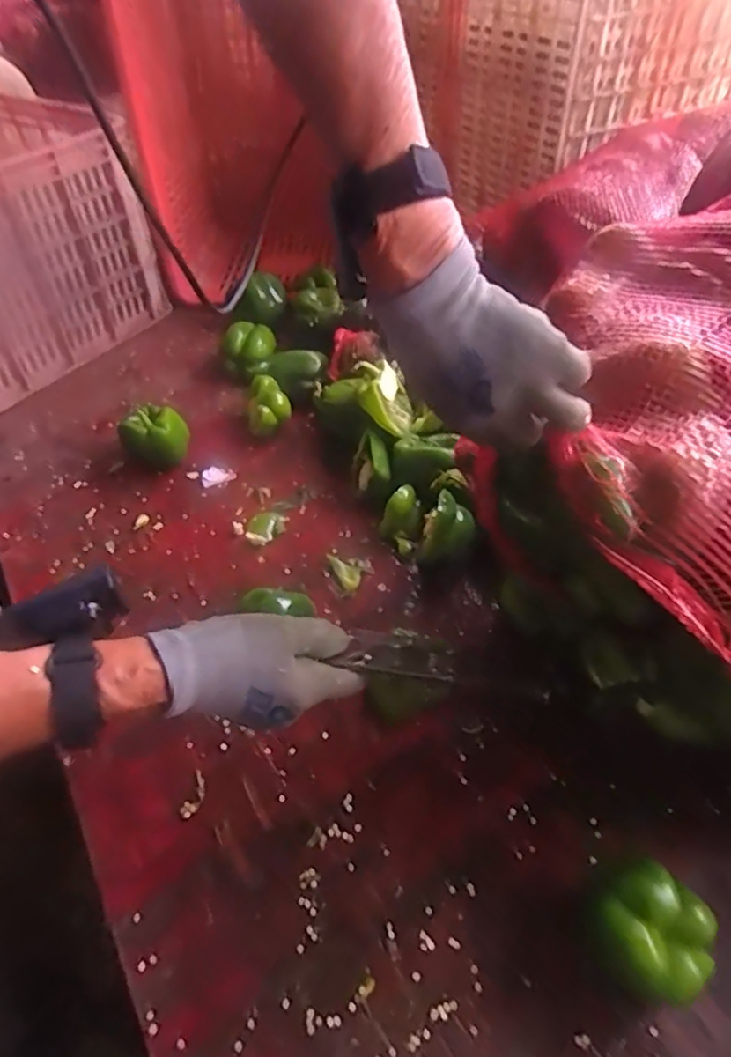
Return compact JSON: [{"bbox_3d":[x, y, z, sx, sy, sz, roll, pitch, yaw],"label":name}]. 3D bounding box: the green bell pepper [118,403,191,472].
[{"bbox_3d":[-0.248,-0.104,0.743,0.072,0.065,0.061,-23,50,-19],"label":"green bell pepper"}]

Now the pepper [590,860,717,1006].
[{"bbox_3d":[0.177,0.250,0.387,0.055,0.071,0.062,-36,54,-26],"label":"pepper"}]

